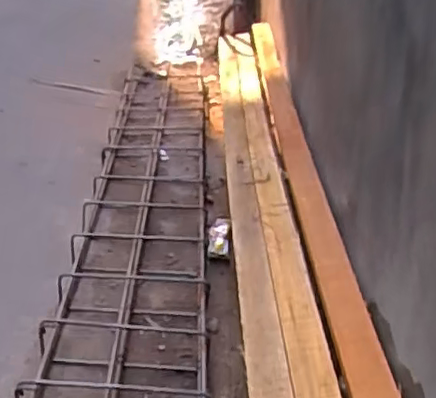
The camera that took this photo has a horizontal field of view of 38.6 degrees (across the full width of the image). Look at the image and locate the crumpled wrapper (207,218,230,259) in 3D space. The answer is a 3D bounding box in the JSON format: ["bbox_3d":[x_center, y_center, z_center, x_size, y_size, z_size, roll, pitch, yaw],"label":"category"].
[{"bbox_3d":[0.002,0.070,1.247,0.042,0.023,0.124,1,27,1],"label":"crumpled wrapper"}]

